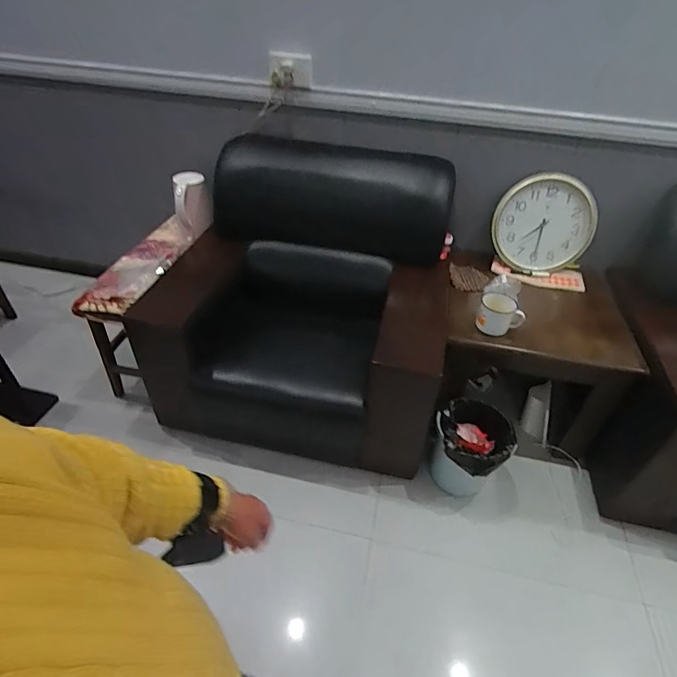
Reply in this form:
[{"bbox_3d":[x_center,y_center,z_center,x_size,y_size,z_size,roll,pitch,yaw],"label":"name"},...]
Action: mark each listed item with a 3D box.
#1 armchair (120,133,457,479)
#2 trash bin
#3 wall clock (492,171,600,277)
[{"bbox_3d":[-0.106,-0.163,1.562,0.950,0.769,0.813,8,41,5],"label":"armchair"},{"bbox_3d":[0.426,0.373,1.445,0.225,0.253,0.254,32,48,28],"label":"trash bin"},{"bbox_3d":[0.747,-0.415,1.596,0.342,0.343,0.032,4,20,6],"label":"wall clock"}]

